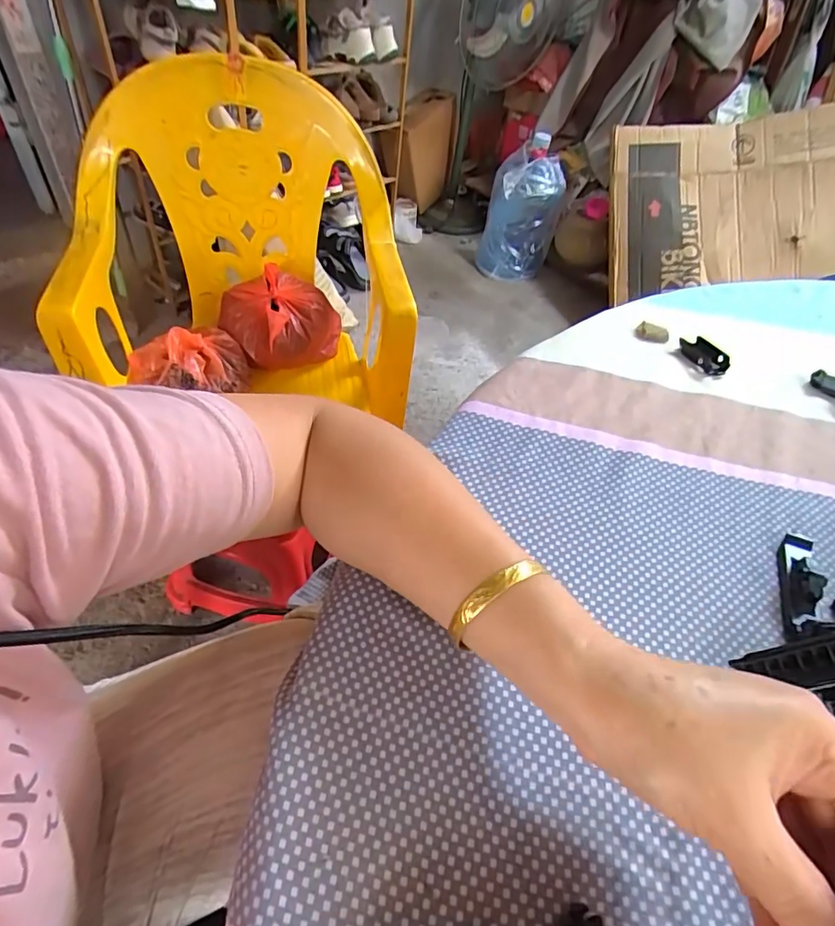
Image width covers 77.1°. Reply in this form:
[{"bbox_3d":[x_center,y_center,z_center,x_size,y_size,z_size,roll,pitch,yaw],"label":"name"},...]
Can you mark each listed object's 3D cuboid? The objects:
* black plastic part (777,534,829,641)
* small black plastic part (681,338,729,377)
[{"bbox_3d":[0.225,0.071,0.307,0.016,0.019,0.075,22,49,15],"label":"black plastic part"},{"bbox_3d":[0.248,-0.092,0.452,0.027,0.011,0.044,-9,48,-13],"label":"small black plastic part"}]

